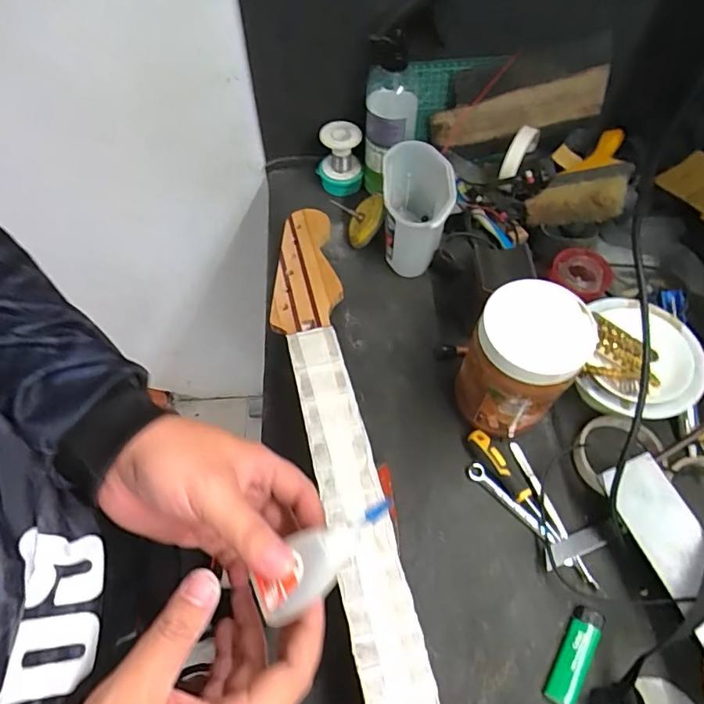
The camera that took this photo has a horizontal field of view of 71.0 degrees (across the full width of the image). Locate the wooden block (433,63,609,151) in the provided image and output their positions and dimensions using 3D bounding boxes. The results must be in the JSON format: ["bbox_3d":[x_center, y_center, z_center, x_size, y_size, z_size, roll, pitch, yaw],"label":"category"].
[{"bbox_3d":[0.220,-0.319,0.662,0.223,0.065,0.010,-10,58,10],"label":"wooden block"}]

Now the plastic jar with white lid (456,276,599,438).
[{"bbox_3d":[0.158,0.017,0.473,0.088,0.156,0.087,0,58,1],"label":"plastic jar with white lid"}]

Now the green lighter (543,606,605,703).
[{"bbox_3d":[0.190,0.259,0.420,0.023,0.011,0.081,29,63,17],"label":"green lighter"}]

